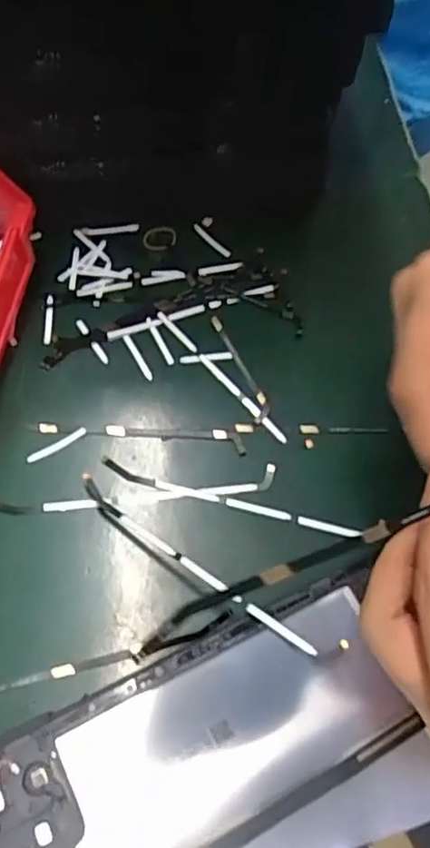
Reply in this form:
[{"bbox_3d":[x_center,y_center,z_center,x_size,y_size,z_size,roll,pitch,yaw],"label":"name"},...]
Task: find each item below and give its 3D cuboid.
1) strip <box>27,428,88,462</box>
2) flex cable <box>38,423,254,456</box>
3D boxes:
[{"bbox_3d":[-0.079,0.011,0.314,0.032,0.004,0.005,-30,67,-17],"label":"strip"},{"bbox_3d":[-0.035,0.005,0.321,0.107,0.004,0.015,3,66,-2],"label":"flex cable"}]

